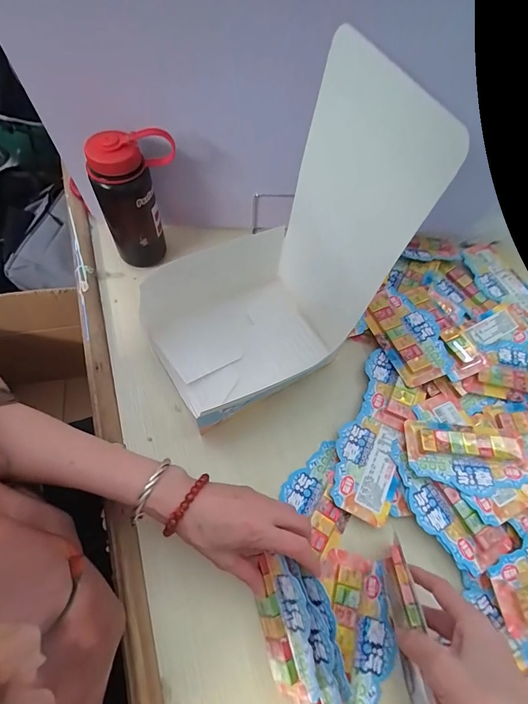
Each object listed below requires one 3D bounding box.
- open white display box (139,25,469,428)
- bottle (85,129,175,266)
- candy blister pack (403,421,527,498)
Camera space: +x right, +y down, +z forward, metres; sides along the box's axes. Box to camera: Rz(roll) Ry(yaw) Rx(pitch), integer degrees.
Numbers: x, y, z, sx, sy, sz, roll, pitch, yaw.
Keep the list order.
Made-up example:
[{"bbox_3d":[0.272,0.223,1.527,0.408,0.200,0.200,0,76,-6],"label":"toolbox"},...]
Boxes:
[{"bbox_3d":[-0.004,-0.082,0.349,0.251,0.270,0.155,-27,70,-12],"label":"open white display box"},{"bbox_3d":[-0.154,-0.187,0.448,0.104,0.171,0.056,-30,71,-12],"label":"bottle"},{"bbox_3d":[0.235,0.122,0.406,0.142,0.016,0.072,5,66,1],"label":"candy blister pack"}]

